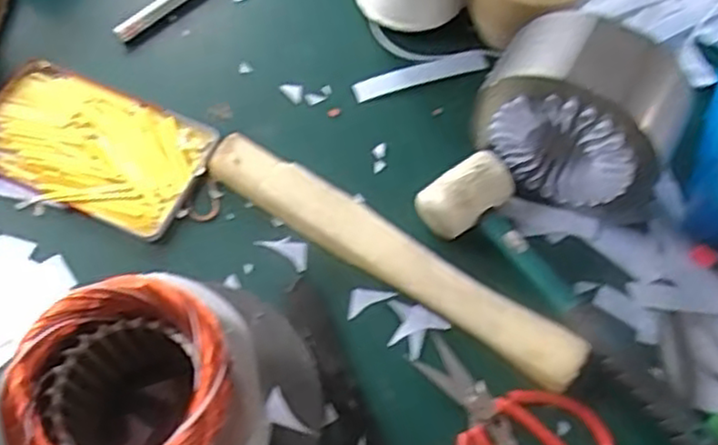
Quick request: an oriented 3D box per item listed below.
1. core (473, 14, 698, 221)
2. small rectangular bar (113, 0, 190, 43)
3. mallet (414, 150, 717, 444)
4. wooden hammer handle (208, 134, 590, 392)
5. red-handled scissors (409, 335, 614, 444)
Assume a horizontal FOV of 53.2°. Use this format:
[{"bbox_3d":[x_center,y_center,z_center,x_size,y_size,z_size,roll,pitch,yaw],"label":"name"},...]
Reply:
[{"bbox_3d":[0.176,-0.083,0.576,0.157,0.141,0.091,23,64,9],"label":"core"},{"bbox_3d":[-0.178,-0.222,0.706,0.015,0.012,0.145,40,68,17],"label":"small rectangular bar"},{"bbox_3d":[0.169,0.059,0.563,0.072,0.043,0.287,-39,71,-19],"label":"mallet"},{"bbox_3d":[0.023,0.027,0.578,0.333,0.031,0.042,32,66,13],"label":"wooden hammer handle"},{"bbox_3d":[0.116,0.147,0.522,0.112,0.025,0.154,-15,64,-10],"label":"red-handled scissors"}]

